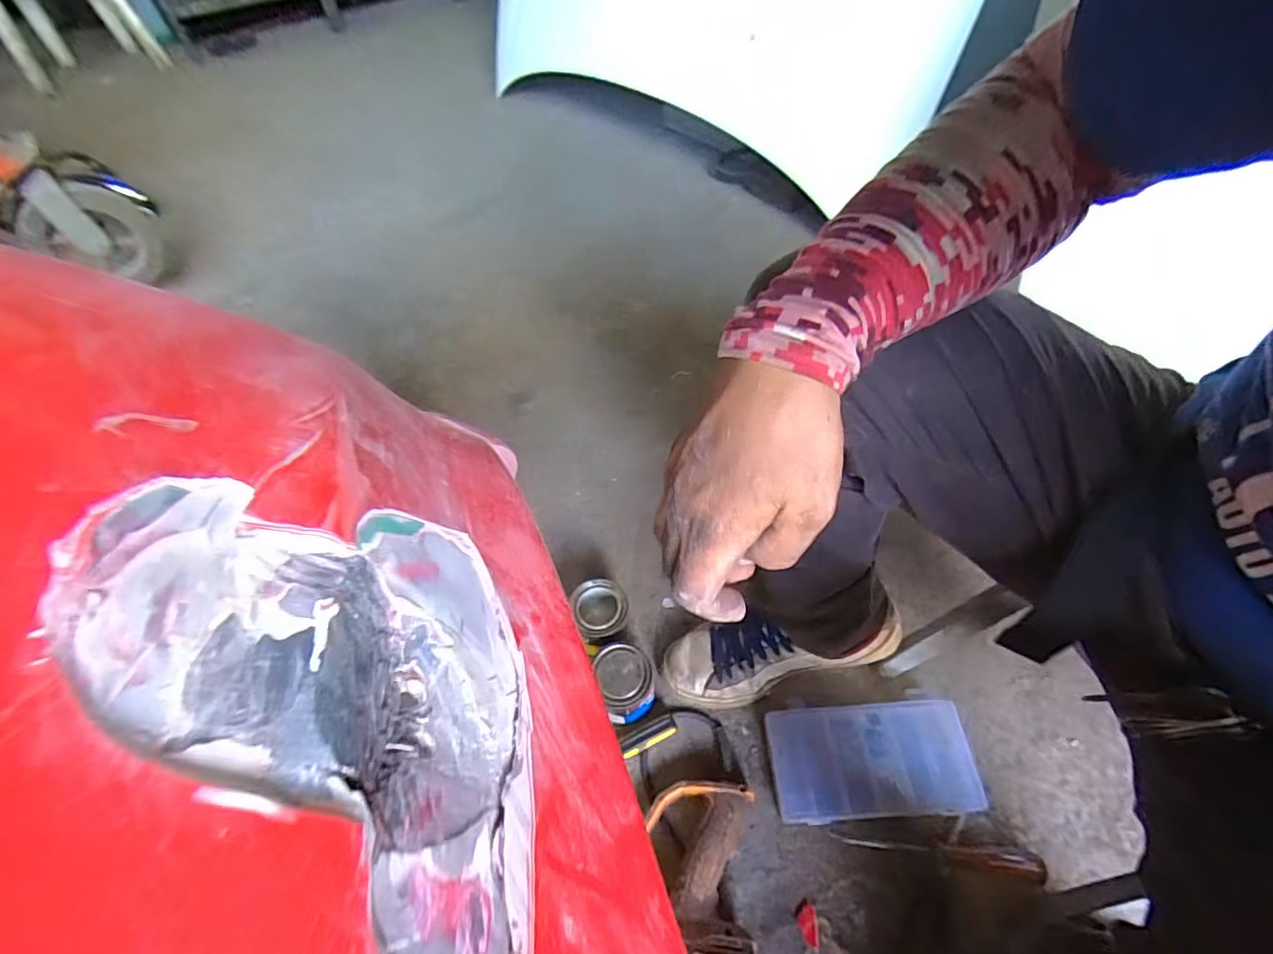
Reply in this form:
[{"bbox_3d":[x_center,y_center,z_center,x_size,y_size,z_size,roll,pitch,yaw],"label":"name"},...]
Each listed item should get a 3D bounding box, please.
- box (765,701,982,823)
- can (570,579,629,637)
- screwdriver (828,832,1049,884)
[{"bbox_3d":[0.252,0.308,0.600,0.208,0.037,0.106,-5,51,0],"label":"box"},{"bbox_3d":[-0.044,0.178,0.698,0.066,0.079,0.076,-8,52,-2],"label":"can"},{"bbox_3d":[0.299,0.374,0.554,0.194,0.023,0.027,5,52,8],"label":"screwdriver"}]

